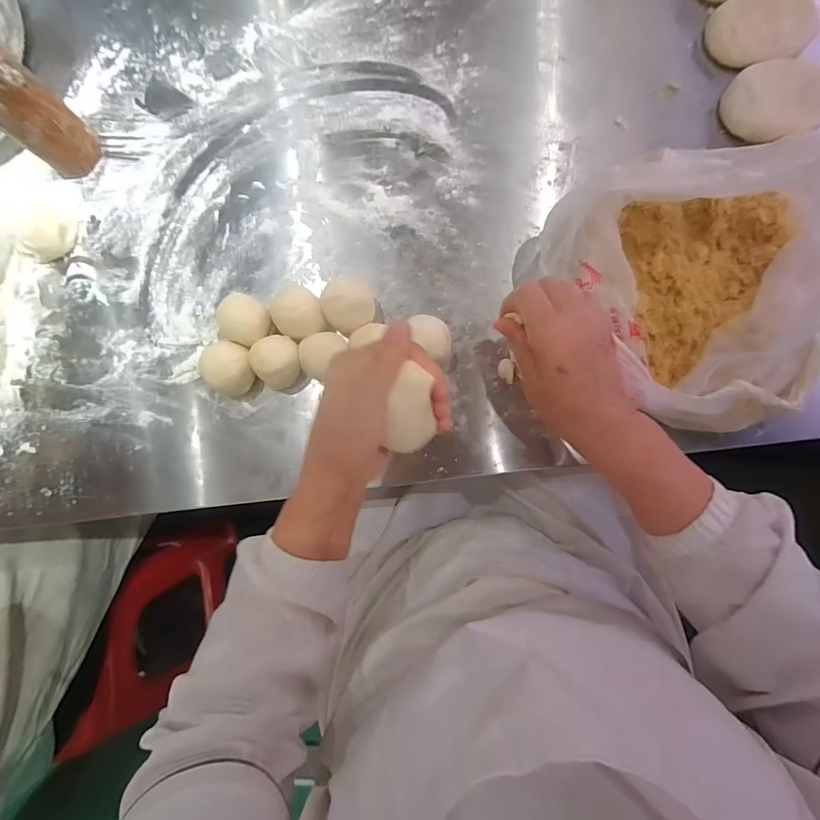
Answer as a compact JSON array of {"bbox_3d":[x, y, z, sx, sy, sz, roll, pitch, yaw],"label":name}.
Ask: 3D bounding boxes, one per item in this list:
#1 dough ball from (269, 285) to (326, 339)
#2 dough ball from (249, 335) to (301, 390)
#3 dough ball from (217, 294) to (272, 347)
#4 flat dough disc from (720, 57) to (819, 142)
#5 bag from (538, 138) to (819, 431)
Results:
[{"bbox_3d":[-0.111,-0.096,0.425,0.044,0.053,0.047,0,88,4],"label":"dough ball"},{"bbox_3d":[-0.133,-0.046,0.427,0.046,0.057,0.047,0,88,4],"label":"dough ball"},{"bbox_3d":[-0.166,-0.091,0.429,0.041,0.051,0.046,28,90,5],"label":"dough ball"},{"bbox_3d":[0.380,-0.312,0.422,0.102,0.025,0.069,11,88,4],"label":"flat dough disc"},{"bbox_3d":[0.272,-0.112,0.365,0.208,0.098,0.237,-33,83,3],"label":"bag"}]

